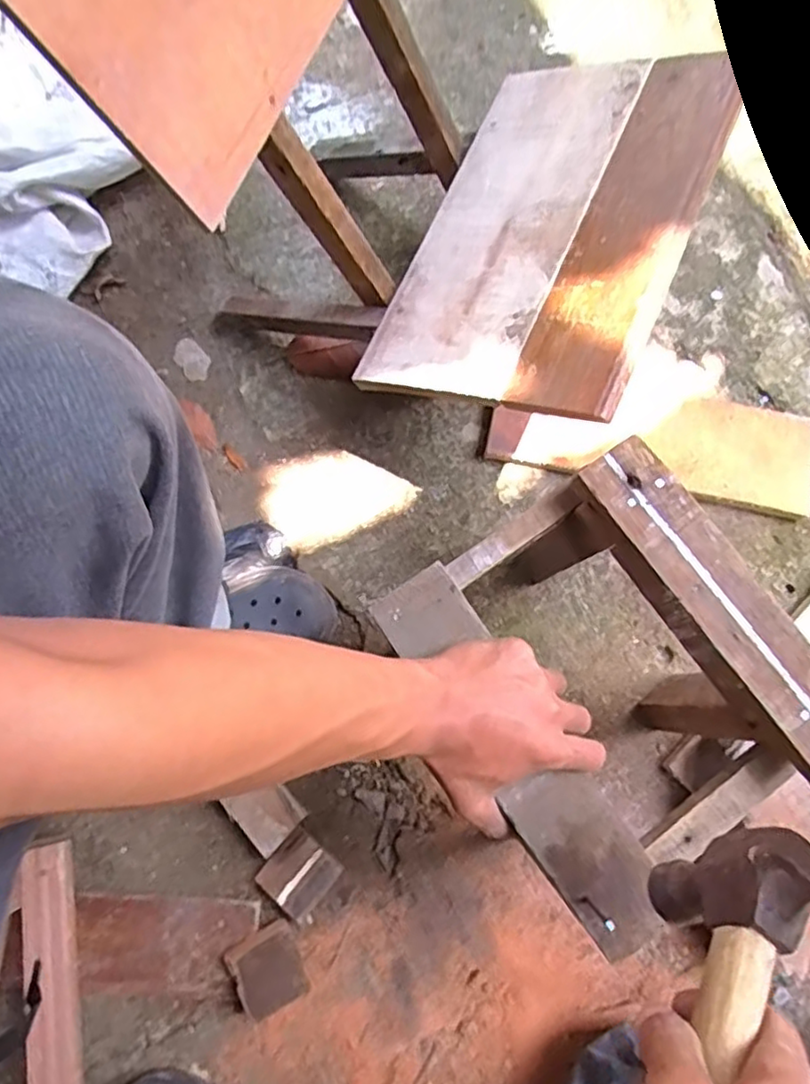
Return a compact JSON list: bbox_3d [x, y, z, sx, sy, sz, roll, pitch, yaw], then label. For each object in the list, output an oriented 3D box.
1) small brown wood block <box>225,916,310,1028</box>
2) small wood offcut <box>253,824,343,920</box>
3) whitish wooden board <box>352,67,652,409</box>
[{"bbox_3d":[-0.122,0.387,0.606,0.057,0.031,0.064,-24,80,-6],"label":"small brown wood block"},{"bbox_3d":[-0.100,0.316,0.640,0.058,0.023,0.062,40,80,7],"label":"small wood offcut"},{"bbox_3d":[0.085,-0.277,0.581,0.148,0.008,0.344,17,76,31],"label":"whitish wooden board"}]

